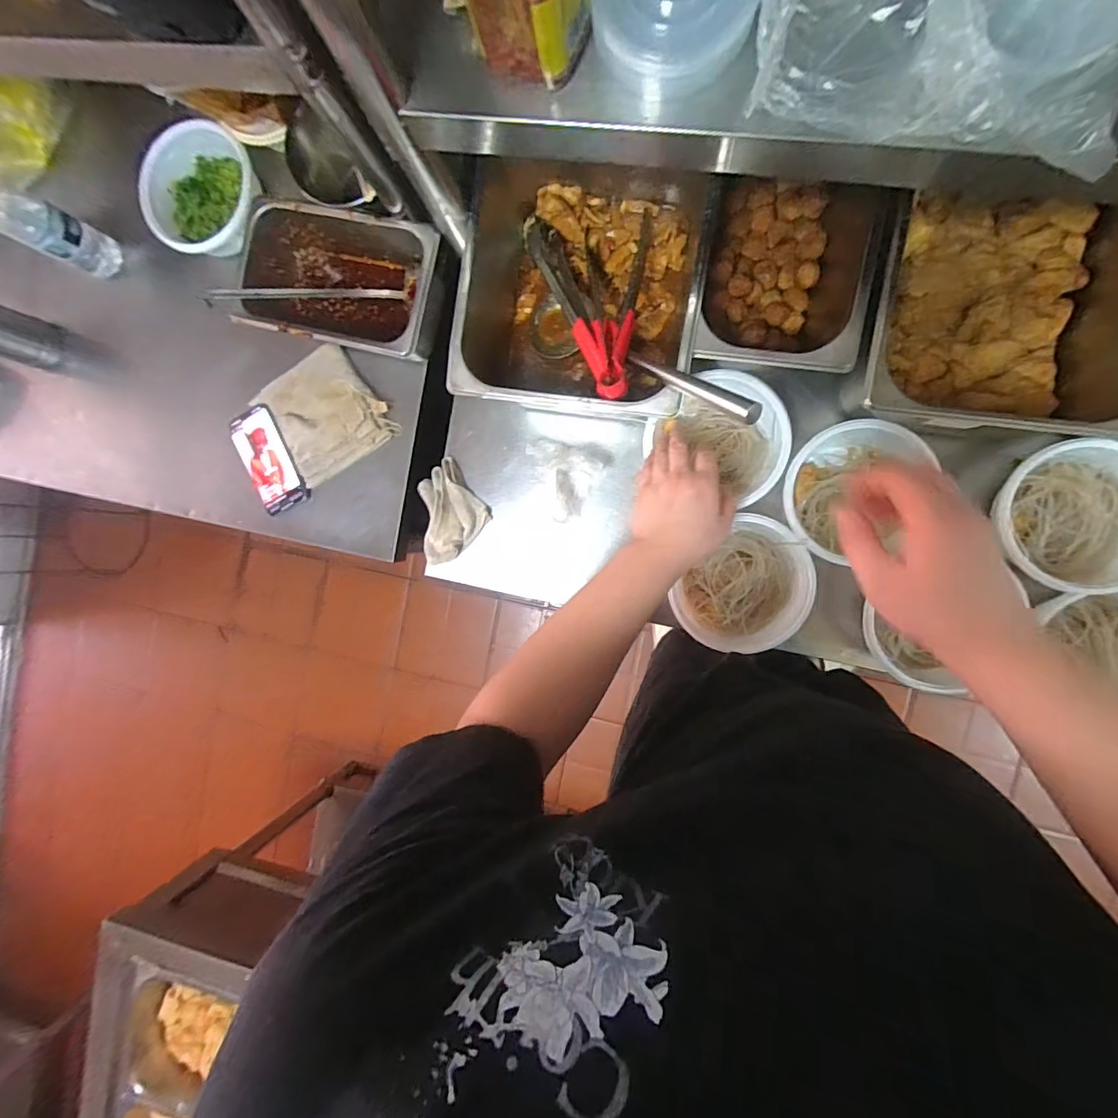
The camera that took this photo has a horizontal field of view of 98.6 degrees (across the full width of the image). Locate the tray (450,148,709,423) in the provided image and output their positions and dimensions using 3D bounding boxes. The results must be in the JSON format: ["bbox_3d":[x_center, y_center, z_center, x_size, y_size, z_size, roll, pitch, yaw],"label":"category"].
[{"bbox_3d":[0.031,-0.330,0.582,0.262,0.146,0.310,9,95,9],"label":"tray"}]

